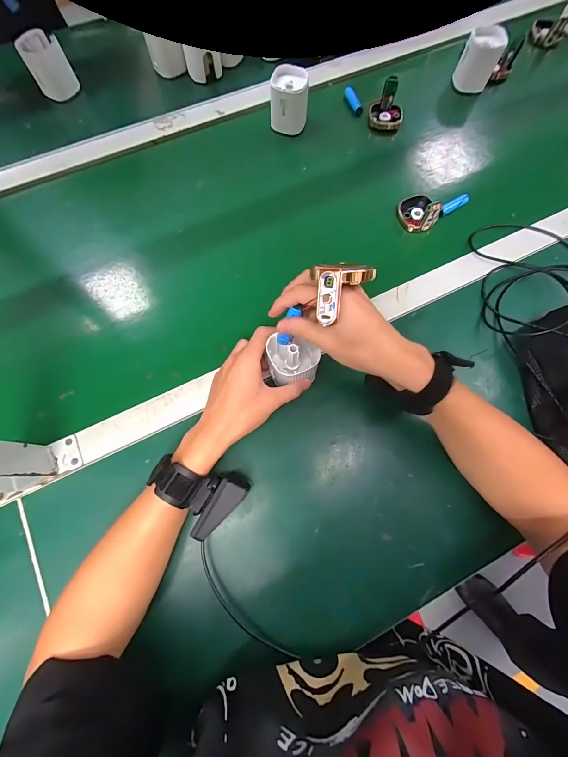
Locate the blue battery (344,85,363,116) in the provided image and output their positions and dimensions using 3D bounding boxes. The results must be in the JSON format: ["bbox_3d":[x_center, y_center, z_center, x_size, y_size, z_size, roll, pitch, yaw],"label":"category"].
[{"bbox_3d":[0.120,-0.477,0.541,0.017,0.017,0.054,-14,74,-5],"label":"blue battery"}]

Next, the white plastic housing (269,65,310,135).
[{"bbox_3d":[0.009,-0.440,0.502,0.058,0.066,0.061,2,73,0],"label":"white plastic housing"}]

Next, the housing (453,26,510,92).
[{"bbox_3d":[0.333,-0.545,0.539,0.061,0.063,0.057,22,74,5],"label":"housing"}]

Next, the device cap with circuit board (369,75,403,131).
[{"bbox_3d":[0.171,-0.451,0.519,0.058,0.049,0.051,13,73,3],"label":"device cap with circuit board"}]

